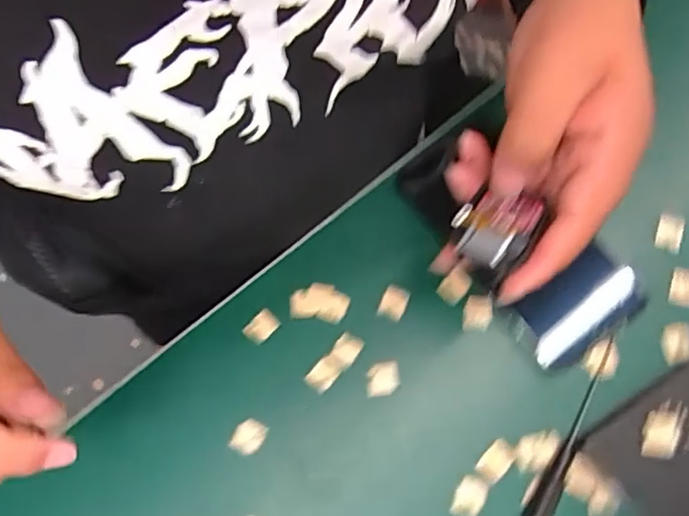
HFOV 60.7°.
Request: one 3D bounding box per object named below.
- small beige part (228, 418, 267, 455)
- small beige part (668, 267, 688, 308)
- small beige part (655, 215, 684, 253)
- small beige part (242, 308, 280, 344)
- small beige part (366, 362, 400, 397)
[{"bbox_3d":[-0.060,0.111,0.366,0.018,0.006,0.021,26,78,9],"label":"small beige part"},{"bbox_3d":[0.216,0.018,0.374,0.014,0.004,0.025,16,77,7],"label":"small beige part"},{"bbox_3d":[0.213,-0.017,0.385,0.015,0.004,0.025,15,77,7],"label":"small beige part"},{"bbox_3d":[-0.054,0.045,0.385,0.016,0.005,0.021,40,81,12],"label":"small beige part"},{"bbox_3d":[0.024,0.076,0.370,0.020,0.006,0.020,-7,75,1],"label":"small beige part"}]

